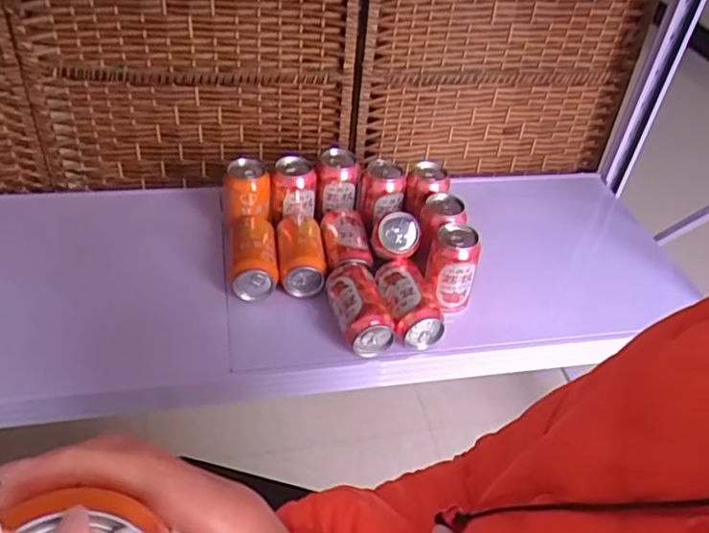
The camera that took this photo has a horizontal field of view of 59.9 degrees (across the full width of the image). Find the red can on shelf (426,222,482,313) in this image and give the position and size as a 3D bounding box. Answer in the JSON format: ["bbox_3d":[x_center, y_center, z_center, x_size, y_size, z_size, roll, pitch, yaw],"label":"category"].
[{"bbox_3d":[0.128,0.003,0.812,0.062,0.102,0.078,12,41,6],"label":"red can on shelf"}]

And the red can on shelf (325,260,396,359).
[{"bbox_3d":[0.003,0.049,0.782,0.062,0.056,0.121,-10,44,-18],"label":"red can on shelf"}]

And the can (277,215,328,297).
[{"bbox_3d":[-0.074,-0.021,0.858,0.061,0.065,0.129,-2,42,-10],"label":"can"}]

